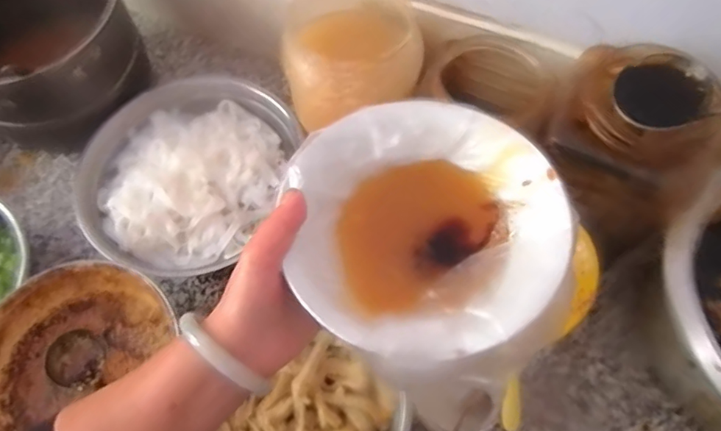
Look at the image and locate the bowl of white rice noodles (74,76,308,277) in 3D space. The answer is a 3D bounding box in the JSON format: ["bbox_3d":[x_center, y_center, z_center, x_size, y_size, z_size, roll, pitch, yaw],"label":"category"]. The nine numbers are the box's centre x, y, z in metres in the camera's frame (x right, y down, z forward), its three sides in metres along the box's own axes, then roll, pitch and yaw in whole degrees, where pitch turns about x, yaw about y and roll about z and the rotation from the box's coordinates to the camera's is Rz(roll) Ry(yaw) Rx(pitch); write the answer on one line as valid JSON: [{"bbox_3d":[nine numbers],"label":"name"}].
[{"bbox_3d":[-0.212,-0.049,0.614,0.235,0.071,0.235,0,64,1],"label":"bowl of white rice noodles"}]

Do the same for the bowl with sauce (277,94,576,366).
[{"bbox_3d":[0.041,0.004,0.358,0.185,0.044,0.187,0,64,1],"label":"bowl with sauce"}]

